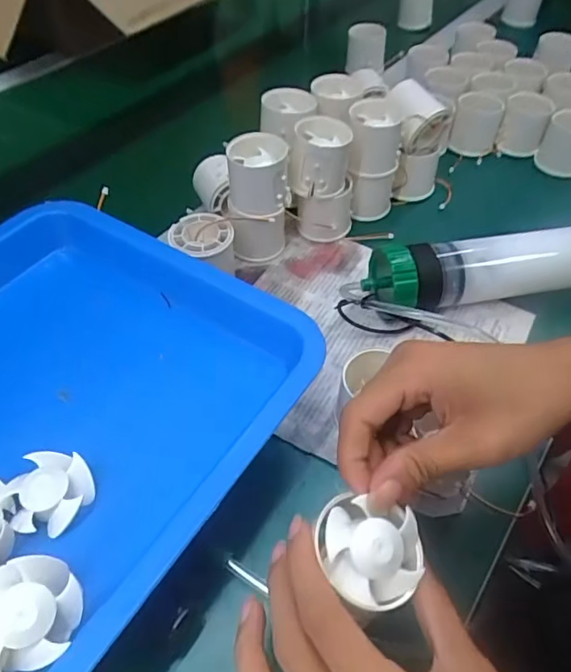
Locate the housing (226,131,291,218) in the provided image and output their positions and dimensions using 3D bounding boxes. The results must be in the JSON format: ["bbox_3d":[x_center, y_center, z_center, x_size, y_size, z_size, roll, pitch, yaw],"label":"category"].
[{"bbox_3d":[-0.023,-0.136,0.438,0.052,0.051,0.050,-8,51,-6],"label":"housing"}]

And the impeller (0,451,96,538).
[{"bbox_3d":[-0.126,0.083,0.273,0.040,0.014,0.042,0,50,0],"label":"impeller"}]

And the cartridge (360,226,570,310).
[{"bbox_3d":[0.172,-0.057,0.444,0.212,0.056,0.058,-10,51,-8],"label":"cartridge"}]

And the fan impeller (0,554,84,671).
[{"bbox_3d":[-0.113,0.118,0.221,0.046,0.020,0.044,0,50,0],"label":"fan impeller"}]

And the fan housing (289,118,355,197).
[{"bbox_3d":[0.031,-0.160,0.456,0.052,0.049,0.052,0,50,0],"label":"fan housing"}]

